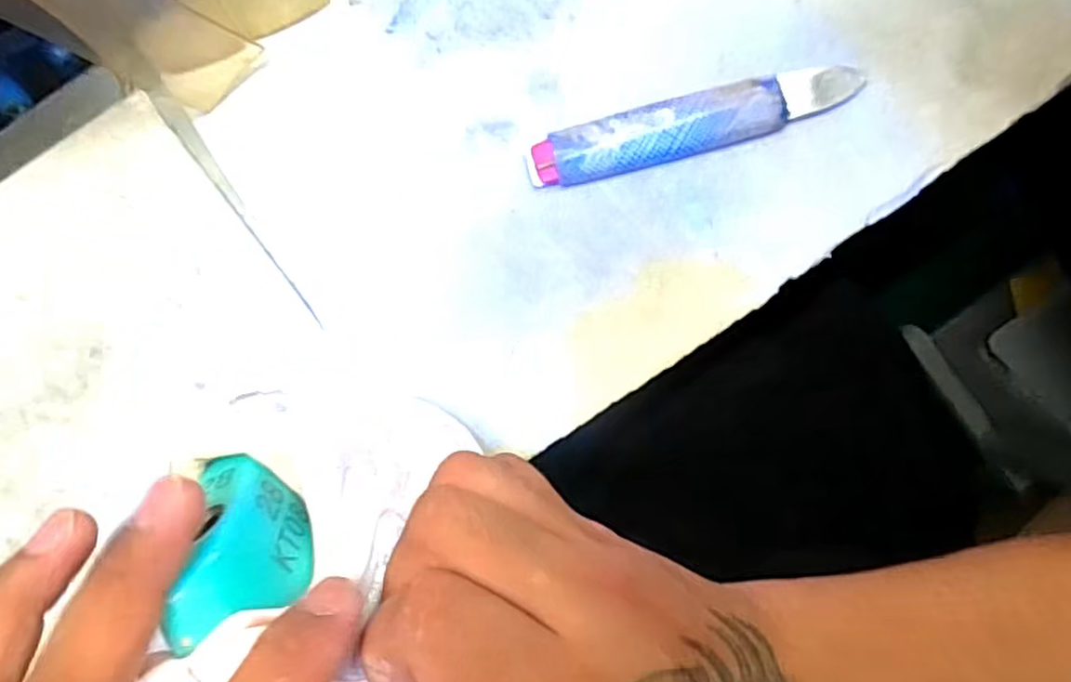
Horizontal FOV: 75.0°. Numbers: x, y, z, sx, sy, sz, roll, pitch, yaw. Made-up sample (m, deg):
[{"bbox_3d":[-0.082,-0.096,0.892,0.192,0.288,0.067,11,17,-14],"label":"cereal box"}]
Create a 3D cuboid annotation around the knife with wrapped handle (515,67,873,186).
[{"bbox_3d":[0.078,-0.106,0.342,0.164,0.012,0.029,-14,89,2],"label":"knife with wrapped handle"}]

